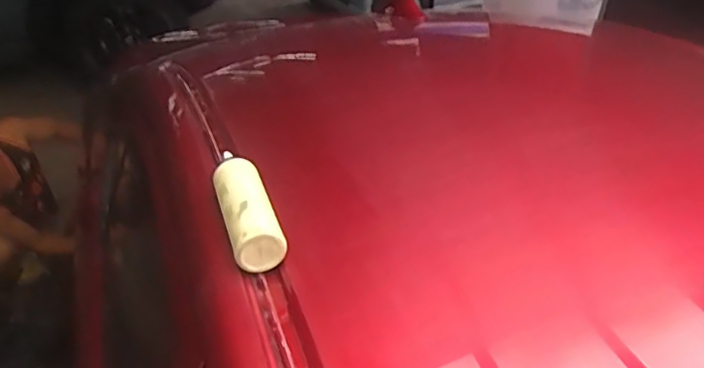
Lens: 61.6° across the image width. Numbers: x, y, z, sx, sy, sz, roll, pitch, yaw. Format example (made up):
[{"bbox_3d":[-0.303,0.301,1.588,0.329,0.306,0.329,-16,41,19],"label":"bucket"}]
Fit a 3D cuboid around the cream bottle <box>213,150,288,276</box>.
[{"bbox_3d":[-0.126,0.020,0.664,0.054,0.046,0.186,-11,37,-20],"label":"cream bottle"}]

